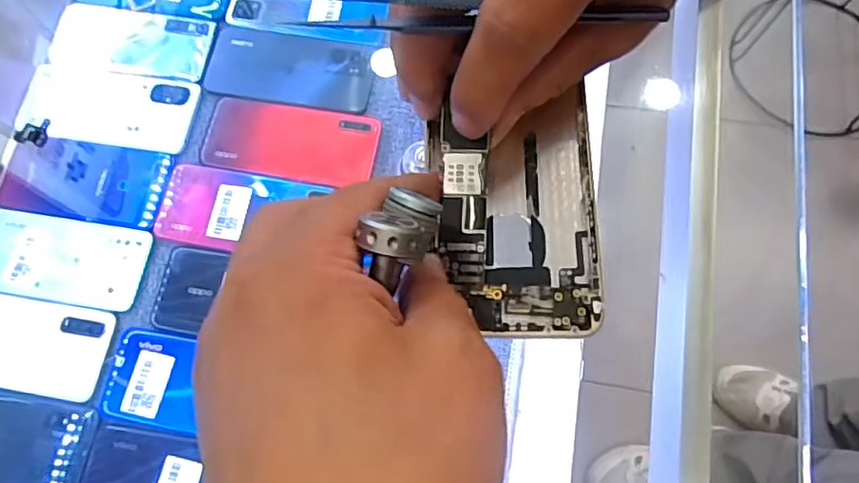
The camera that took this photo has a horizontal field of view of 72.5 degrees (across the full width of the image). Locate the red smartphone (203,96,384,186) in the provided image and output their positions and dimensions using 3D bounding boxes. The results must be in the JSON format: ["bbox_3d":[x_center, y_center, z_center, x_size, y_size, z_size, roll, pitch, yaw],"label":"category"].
[{"bbox_3d":[-0.133,-0.094,0.553,0.164,0.009,0.078,7,73,4],"label":"red smartphone"}]

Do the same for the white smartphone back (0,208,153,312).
[{"bbox_3d":[-0.330,0.015,0.521,0.156,0.004,0.074,8,73,4],"label":"white smartphone back"}]

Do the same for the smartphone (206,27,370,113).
[{"bbox_3d":[-0.140,-0.170,0.574,0.165,0.015,0.071,10,73,5],"label":"smartphone"}]

